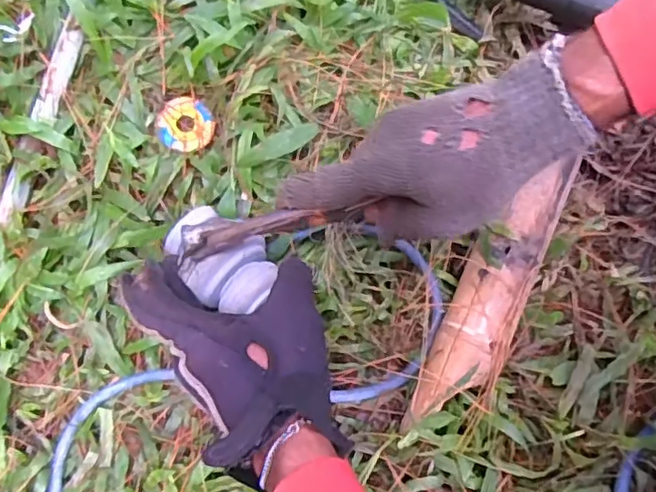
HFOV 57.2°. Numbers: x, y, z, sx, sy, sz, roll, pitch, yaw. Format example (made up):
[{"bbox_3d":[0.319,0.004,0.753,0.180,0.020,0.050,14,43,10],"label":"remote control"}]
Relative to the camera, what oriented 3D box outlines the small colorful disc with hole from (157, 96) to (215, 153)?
[{"bbox_3d":[-0.126,-0.108,0.532,0.050,0.007,0.046,0,80,-1],"label":"small colorful disc with hole"}]

